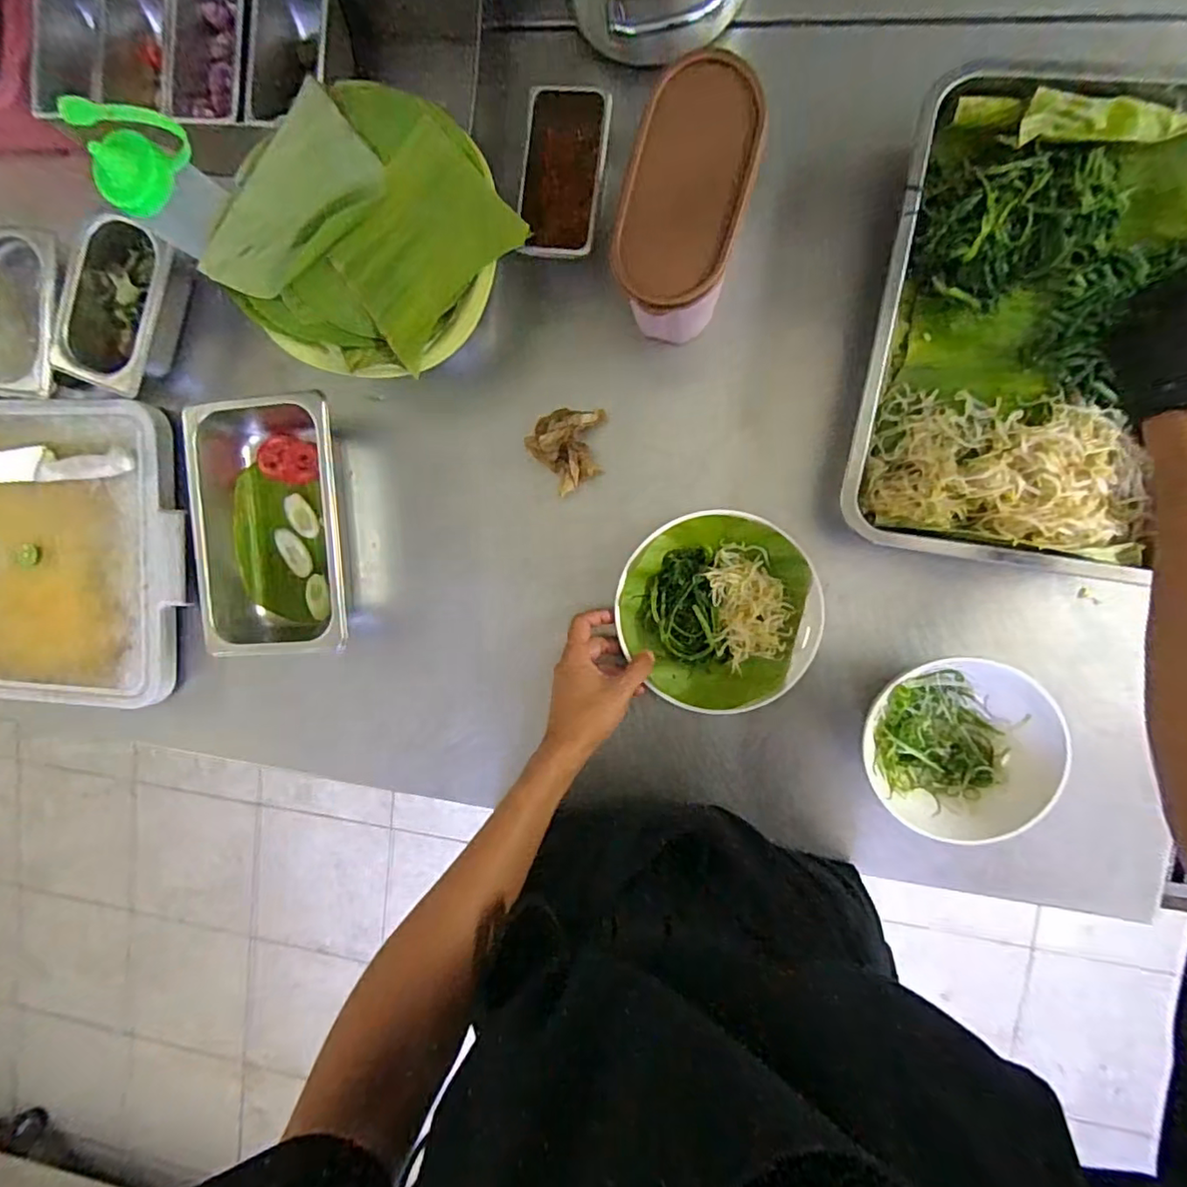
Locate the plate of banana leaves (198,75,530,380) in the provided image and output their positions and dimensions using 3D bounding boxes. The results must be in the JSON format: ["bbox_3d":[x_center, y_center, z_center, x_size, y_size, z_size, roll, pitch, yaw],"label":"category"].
[{"bbox_3d":[-0.200,-0.310,0.516,0.222,0.033,0.226,36,100,1],"label":"plate of banana leaves"}]

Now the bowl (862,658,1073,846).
[{"bbox_3d":[0.337,0.139,0.551,0.157,0.068,0.155,1,95,8],"label":"bowl"}]

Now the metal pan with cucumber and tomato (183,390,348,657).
[{"bbox_3d":[-0.335,-0.072,0.636,0.164,0.088,0.273,-4,94,8],"label":"metal pan with cucumber and tomato"}]

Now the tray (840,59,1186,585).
[{"bbox_3d":[0.382,-0.224,0.501,0.284,0.063,0.381,9,98,5],"label":"tray"}]

